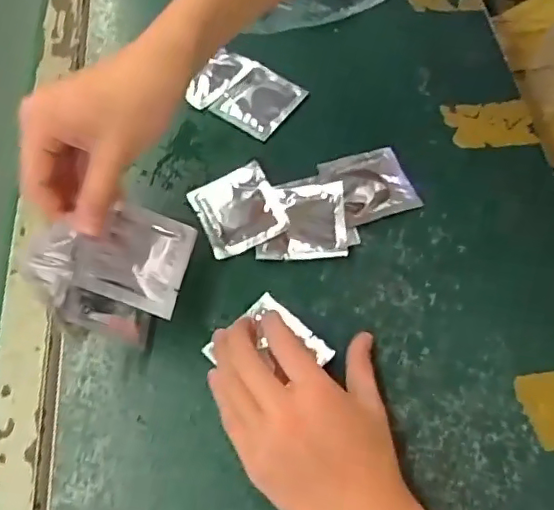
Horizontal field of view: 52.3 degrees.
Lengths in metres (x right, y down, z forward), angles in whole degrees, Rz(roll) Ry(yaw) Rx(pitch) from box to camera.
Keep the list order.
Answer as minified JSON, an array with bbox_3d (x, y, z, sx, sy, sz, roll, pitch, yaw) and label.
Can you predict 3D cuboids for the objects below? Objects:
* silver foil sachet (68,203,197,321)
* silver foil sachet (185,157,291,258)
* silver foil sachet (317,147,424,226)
[{"bbox_3d":[-0.094,0.000,0.374,0.070,0.008,0.069,22,55,-19],"label":"silver foil sachet"},{"bbox_3d":[-0.031,-0.037,0.450,0.064,0.008,0.069,-24,66,-8],"label":"silver foil sachet"},{"bbox_3d":[0.076,-0.058,0.465,0.067,0.005,0.062,-18,62,-6],"label":"silver foil sachet"}]

